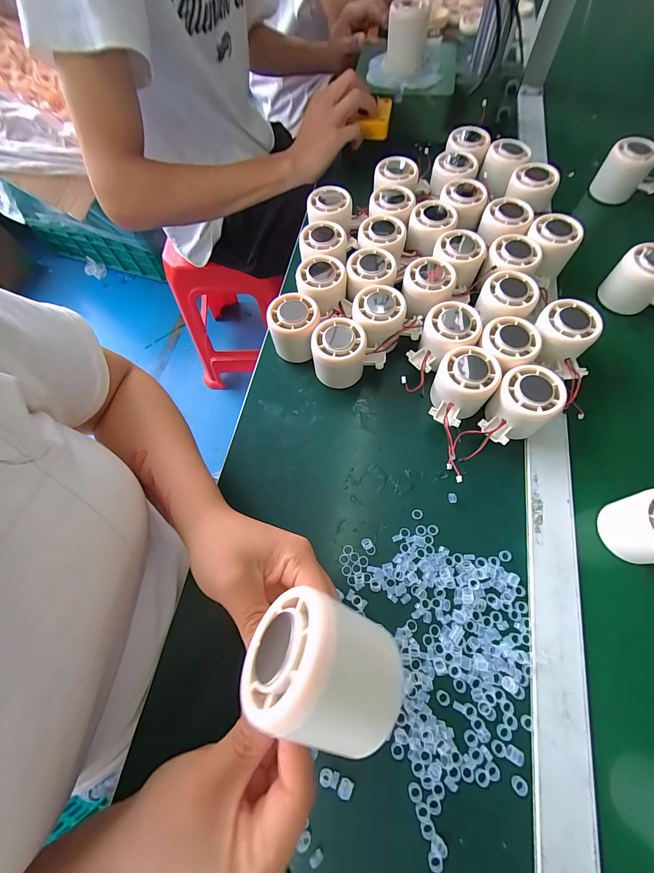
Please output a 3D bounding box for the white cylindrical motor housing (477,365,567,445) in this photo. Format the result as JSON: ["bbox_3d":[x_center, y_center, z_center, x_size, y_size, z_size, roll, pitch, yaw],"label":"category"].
[{"bbox_3d":[0.182,-0.026,0.332,0.069,0.056,0.055,-38,69,-13],"label":"white cylindrical motor housing"}]

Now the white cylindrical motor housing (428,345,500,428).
[{"bbox_3d":[0.133,-0.043,0.345,0.053,0.062,0.068,11,67,8],"label":"white cylindrical motor housing"}]

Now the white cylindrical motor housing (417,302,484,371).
[{"bbox_3d":[0.127,-0.104,0.357,0.054,0.039,0.052,-1,66,3],"label":"white cylindrical motor housing"}]

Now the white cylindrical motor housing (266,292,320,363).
[{"bbox_3d":[-0.034,-0.117,0.381,0.050,0.061,0.050,-1,66,3],"label":"white cylindrical motor housing"}]

